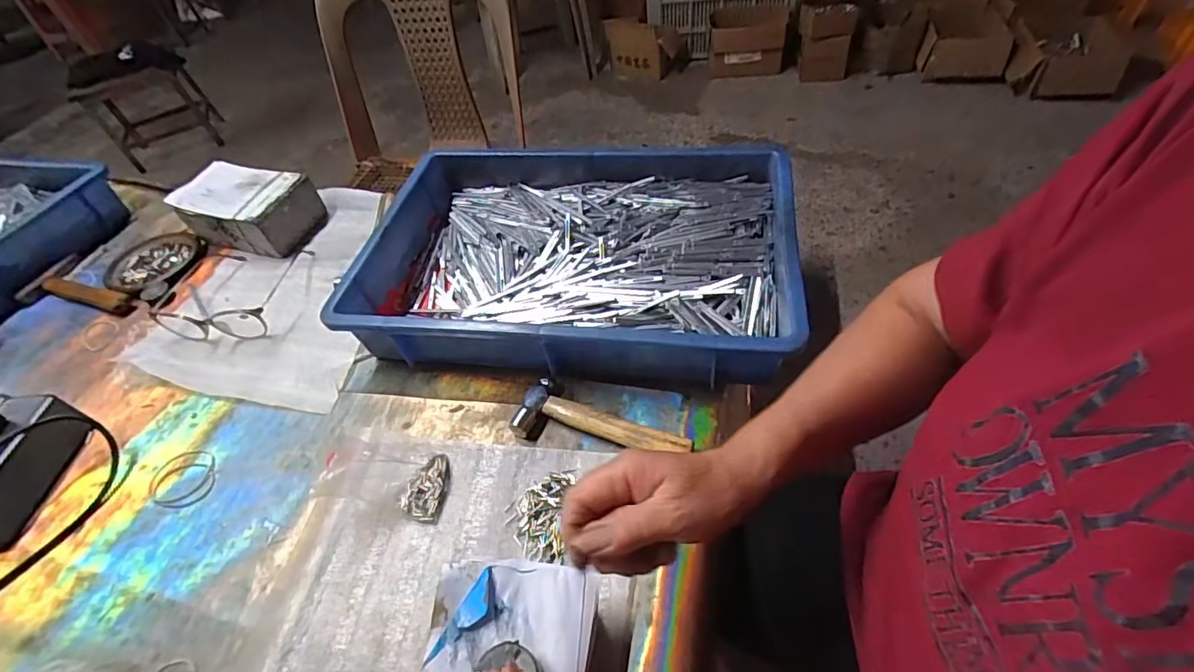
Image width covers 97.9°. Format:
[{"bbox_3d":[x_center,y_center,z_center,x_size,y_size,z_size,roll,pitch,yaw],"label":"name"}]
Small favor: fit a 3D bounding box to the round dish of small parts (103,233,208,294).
[{"bbox_3d":[-0.579,-0.098,0.678,0.120,0.019,0.110,-4,50,5],"label":"round dish of small parts"}]

